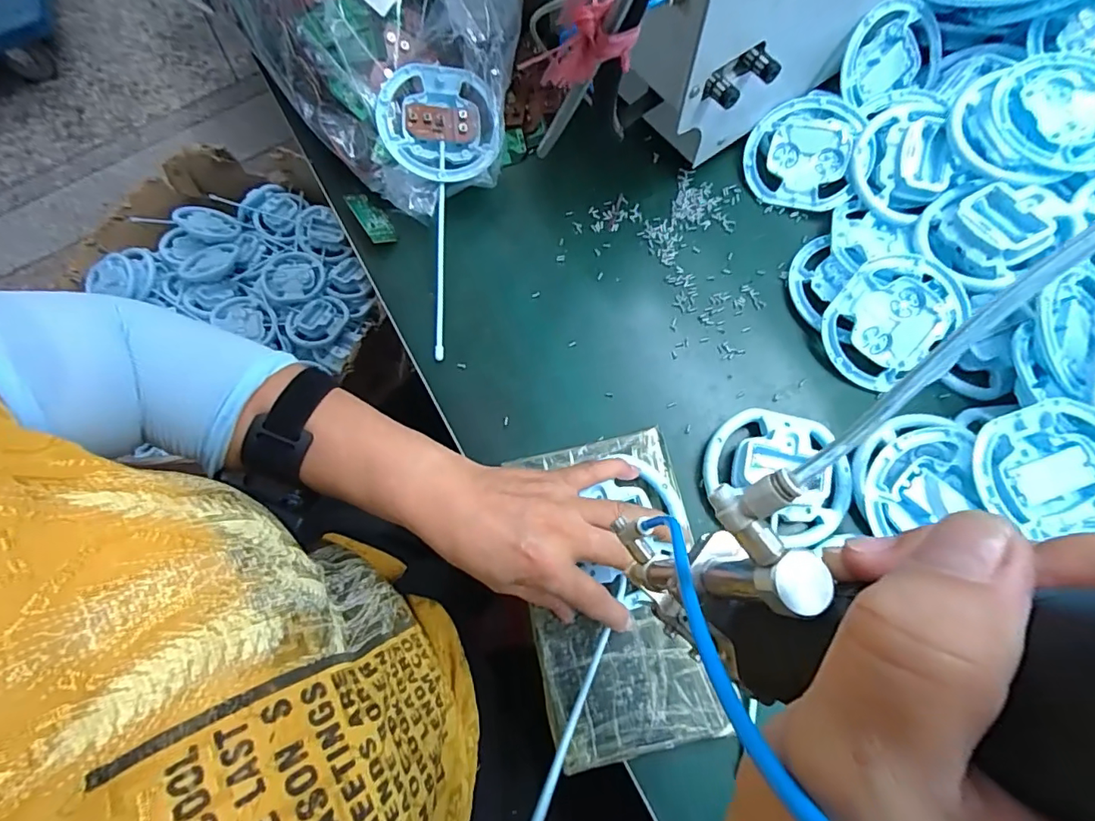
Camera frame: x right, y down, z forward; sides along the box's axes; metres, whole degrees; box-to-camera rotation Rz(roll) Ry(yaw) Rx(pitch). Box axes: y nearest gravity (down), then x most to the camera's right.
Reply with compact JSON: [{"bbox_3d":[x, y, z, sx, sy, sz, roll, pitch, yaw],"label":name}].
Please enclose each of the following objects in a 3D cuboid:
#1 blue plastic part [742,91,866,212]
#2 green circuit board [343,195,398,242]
[{"bbox_3d":[0.233,-0.233,0.475,0.101,0.018,0.103,13,91,13],"label":"blue plastic part"},{"bbox_3d":[-0.160,-0.175,0.481,0.031,0.004,0.057,-21,72,-40],"label":"green circuit board"}]

